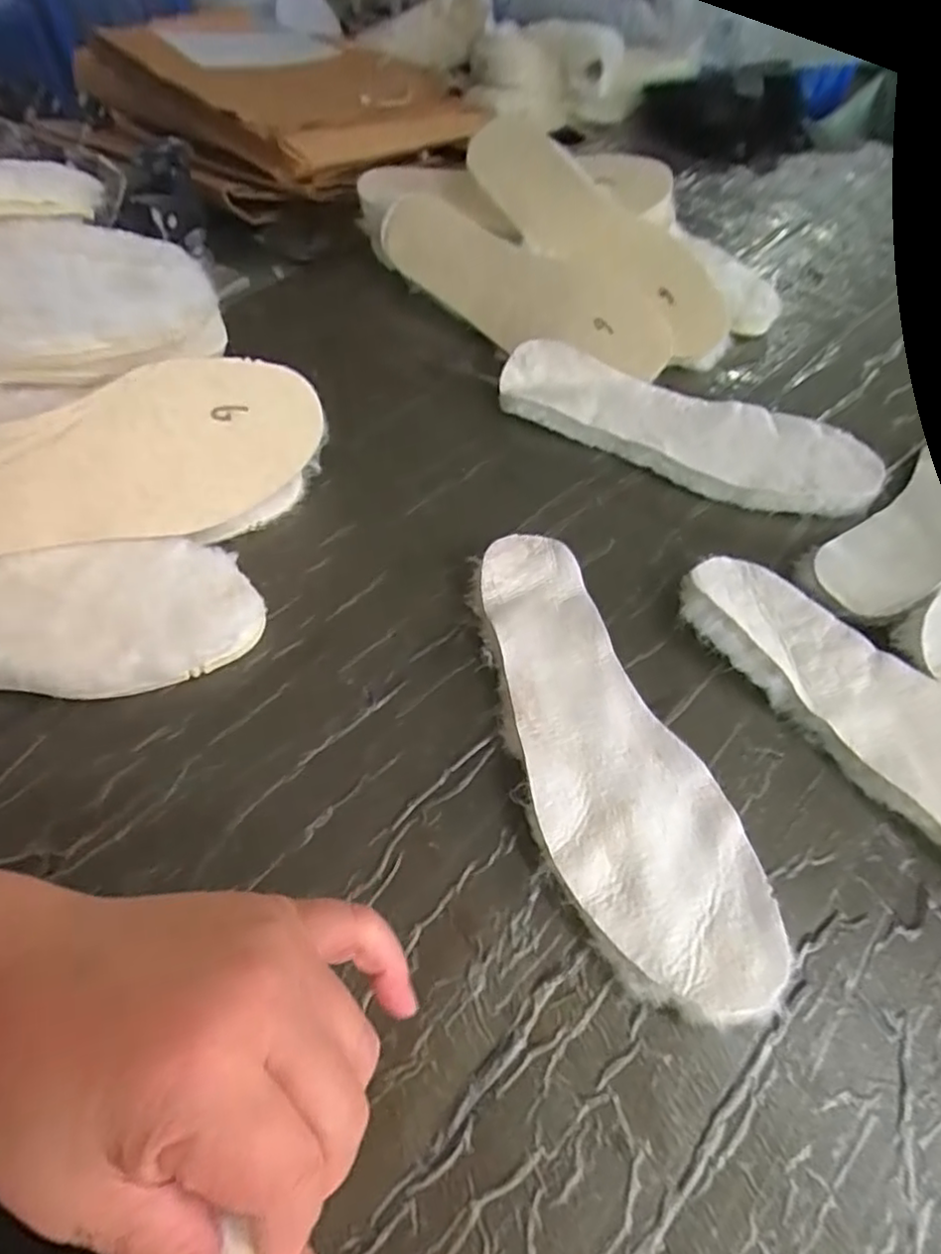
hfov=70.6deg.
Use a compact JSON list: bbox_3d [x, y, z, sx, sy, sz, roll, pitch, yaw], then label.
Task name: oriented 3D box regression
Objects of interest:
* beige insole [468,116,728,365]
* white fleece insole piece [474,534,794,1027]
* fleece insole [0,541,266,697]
[{"bbox_3d":[0.111,-0.339,0.570,0.092,0.016,0.275,-43,84,-14],"label":"beige insole"},{"bbox_3d":[0.067,0.060,0.353,0.093,0.022,0.265,-14,56,-10],"label":"white fleece insole piece"},{"bbox_3d":[-0.259,0.005,0.367,0.267,0.026,0.088,-12,73,-13],"label":"fleece insole"}]

